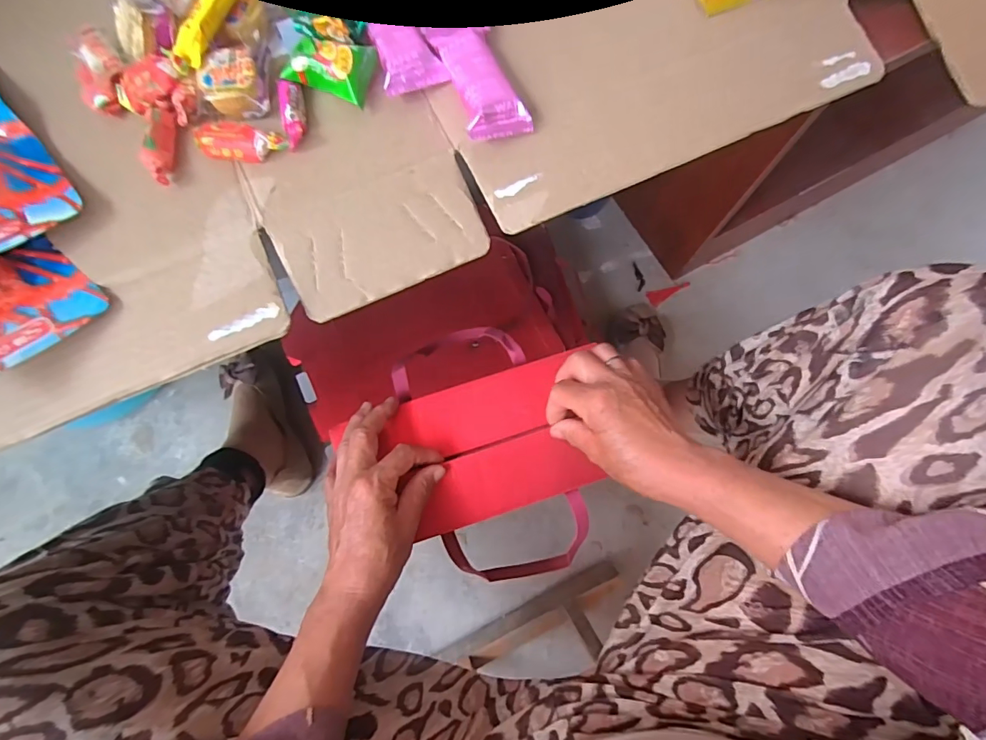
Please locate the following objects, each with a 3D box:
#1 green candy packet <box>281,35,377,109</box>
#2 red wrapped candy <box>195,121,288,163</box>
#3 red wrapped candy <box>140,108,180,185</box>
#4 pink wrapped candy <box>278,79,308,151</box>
[{"bbox_3d":[-0.111,-0.210,0.337,0.054,0.024,0.040,18,75,5],"label":"green candy packet"},{"bbox_3d":[-0.169,-0.151,0.325,0.056,0.014,0.024,13,74,4],"label":"red wrapped candy"},{"bbox_3d":[-0.219,-0.146,0.322,0.013,0.019,0.051,1,74,0],"label":"red wrapped candy"},{"bbox_3d":[-0.136,-0.174,0.333,0.014,0.013,0.049,-11,74,-3],"label":"pink wrapped candy"}]

